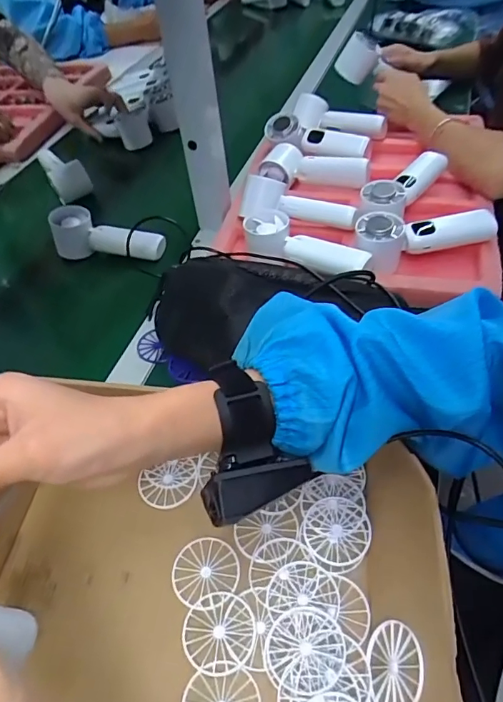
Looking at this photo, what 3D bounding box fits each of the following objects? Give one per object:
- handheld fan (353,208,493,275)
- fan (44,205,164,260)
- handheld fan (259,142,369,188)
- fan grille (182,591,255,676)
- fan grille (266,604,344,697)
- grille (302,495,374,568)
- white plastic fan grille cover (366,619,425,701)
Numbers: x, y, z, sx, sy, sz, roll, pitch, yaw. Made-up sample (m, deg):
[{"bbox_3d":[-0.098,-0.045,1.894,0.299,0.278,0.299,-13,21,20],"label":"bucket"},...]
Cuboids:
[{"bbox_3d":[0.195,-0.136,0.550,0.154,0.040,0.059,-14,49,-6],"label":"handheld fan"},{"bbox_3d":[-0.193,-0.159,0.648,0.150,0.055,0.048,6,50,11],"label":"fan"},{"bbox_3d":[0.091,-0.266,0.683,0.148,0.041,0.054,6,50,10],"label":"handheld fan"},{"bbox_3d":[-0.023,0.196,0.335,0.049,0.004,0.049,3,50,8],"label":"fan grille"},{"bbox_3d":[0.036,0.200,0.322,0.051,0.007,0.049,3,50,9],"label":"fan grille"},{"bbox_3d":[0.066,0.139,0.372,0.051,0.007,0.050,6,50,11],"label":"grille"},{"bbox_3d":[0.089,0.197,0.298,0.005,0.046,0.050,24,62,-17],"label":"white plastic fan grille cover"}]

